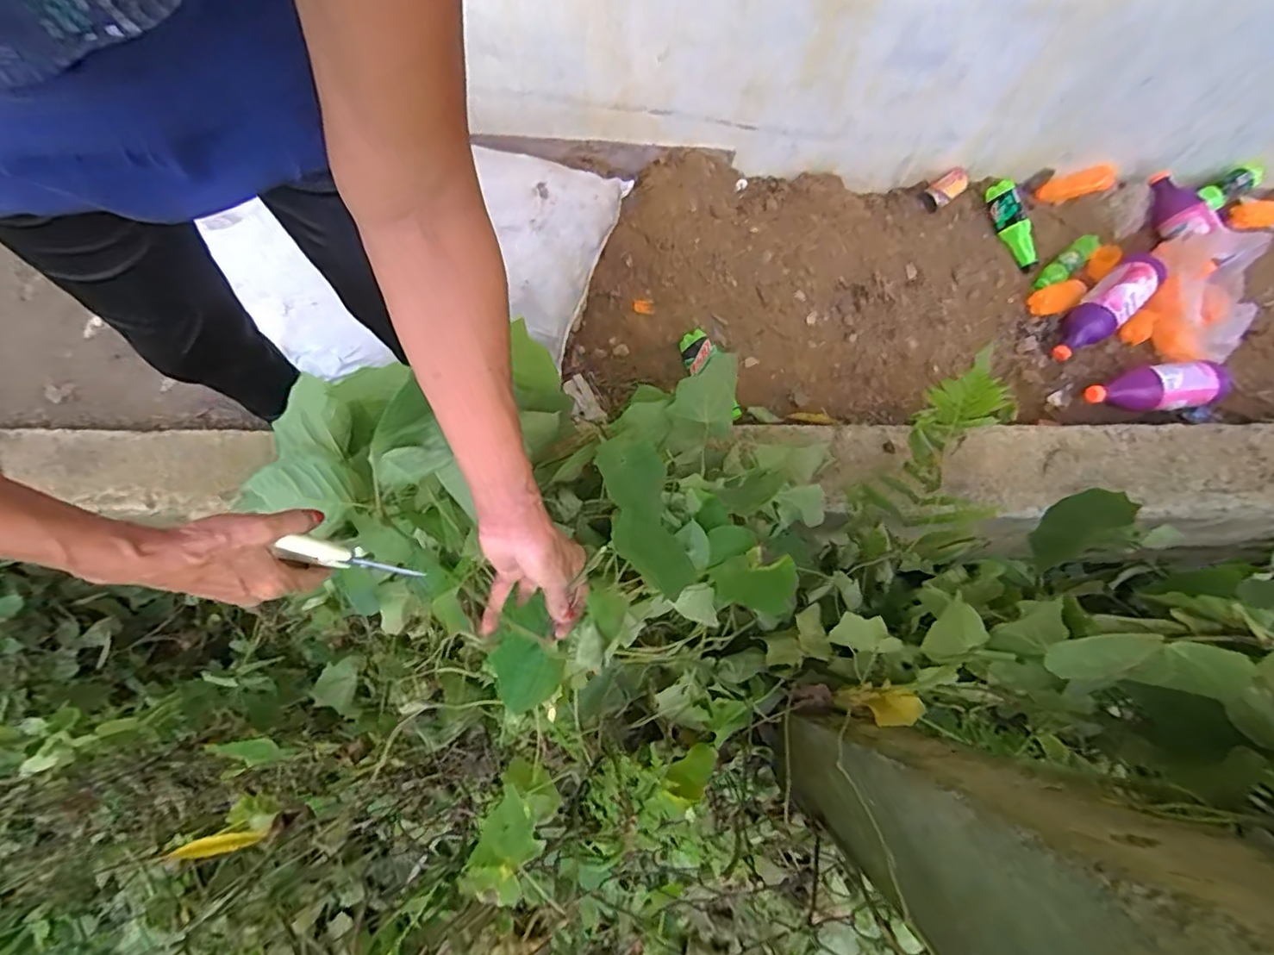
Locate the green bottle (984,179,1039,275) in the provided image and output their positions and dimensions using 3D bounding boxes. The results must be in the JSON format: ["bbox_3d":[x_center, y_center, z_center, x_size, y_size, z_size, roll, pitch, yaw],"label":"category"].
[{"bbox_3d":[0.816,-0.542,1.227,0.068,0.047,0.206,-18,86,-5],"label":"green bottle"}]

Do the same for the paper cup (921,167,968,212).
[{"bbox_3d":[0.677,-0.639,1.262,0.091,0.063,0.053,-27,75,-7],"label":"paper cup"}]

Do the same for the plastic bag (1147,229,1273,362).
[{"bbox_3d":[1.116,-0.365,1.121,0.136,0.143,0.264,-12,73,-3],"label":"plastic bag"}]

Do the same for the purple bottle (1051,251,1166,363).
[{"bbox_3d":[0.950,-0.343,1.154,0.094,0.081,0.270,41,97,12],"label":"purple bottle"}]

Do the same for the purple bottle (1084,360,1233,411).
[{"bbox_3d":[0.998,-0.174,1.087,0.269,0.073,0.094,-10,73,-2],"label":"purple bottle"}]

